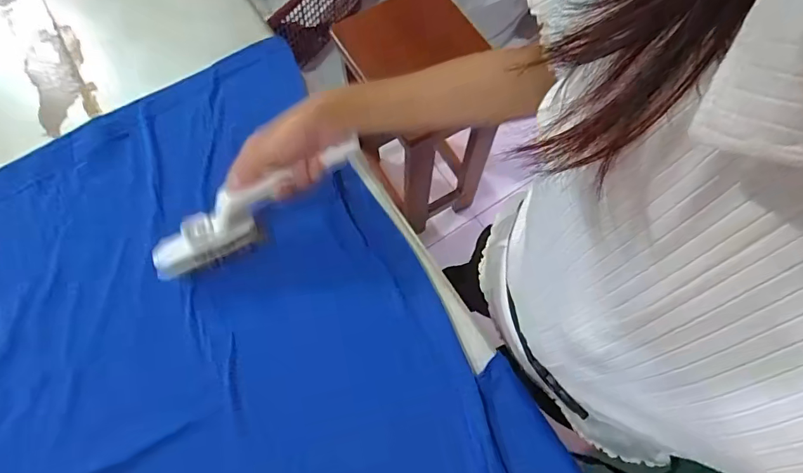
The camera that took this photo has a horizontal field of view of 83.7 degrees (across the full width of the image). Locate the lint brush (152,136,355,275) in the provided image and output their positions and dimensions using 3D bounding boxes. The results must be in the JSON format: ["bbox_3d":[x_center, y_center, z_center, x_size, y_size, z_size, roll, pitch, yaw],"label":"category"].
[{"bbox_3d":[-0.138,-0.030,0.415,0.213,0.036,0.048,-33,74,3],"label":"lint brush"}]

